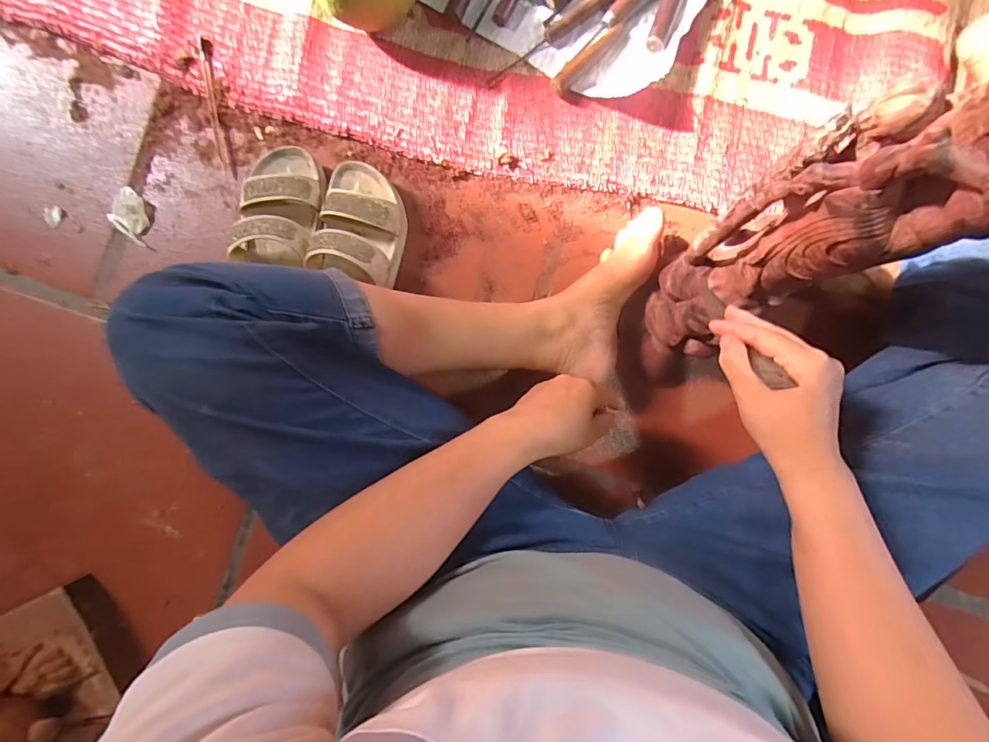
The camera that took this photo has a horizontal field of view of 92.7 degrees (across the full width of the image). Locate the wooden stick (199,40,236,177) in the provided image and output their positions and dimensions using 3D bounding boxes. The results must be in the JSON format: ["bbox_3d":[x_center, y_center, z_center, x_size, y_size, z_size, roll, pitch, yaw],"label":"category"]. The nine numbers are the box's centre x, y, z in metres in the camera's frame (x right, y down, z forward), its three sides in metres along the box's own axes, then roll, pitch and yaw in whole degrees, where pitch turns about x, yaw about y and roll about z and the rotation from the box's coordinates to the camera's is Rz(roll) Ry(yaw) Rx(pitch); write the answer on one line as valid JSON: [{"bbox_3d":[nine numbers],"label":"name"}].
[{"bbox_3d":[-0.337,-0.320,0.573,0.014,0.009,0.165,-9,89,0],"label":"wooden stick"}]

